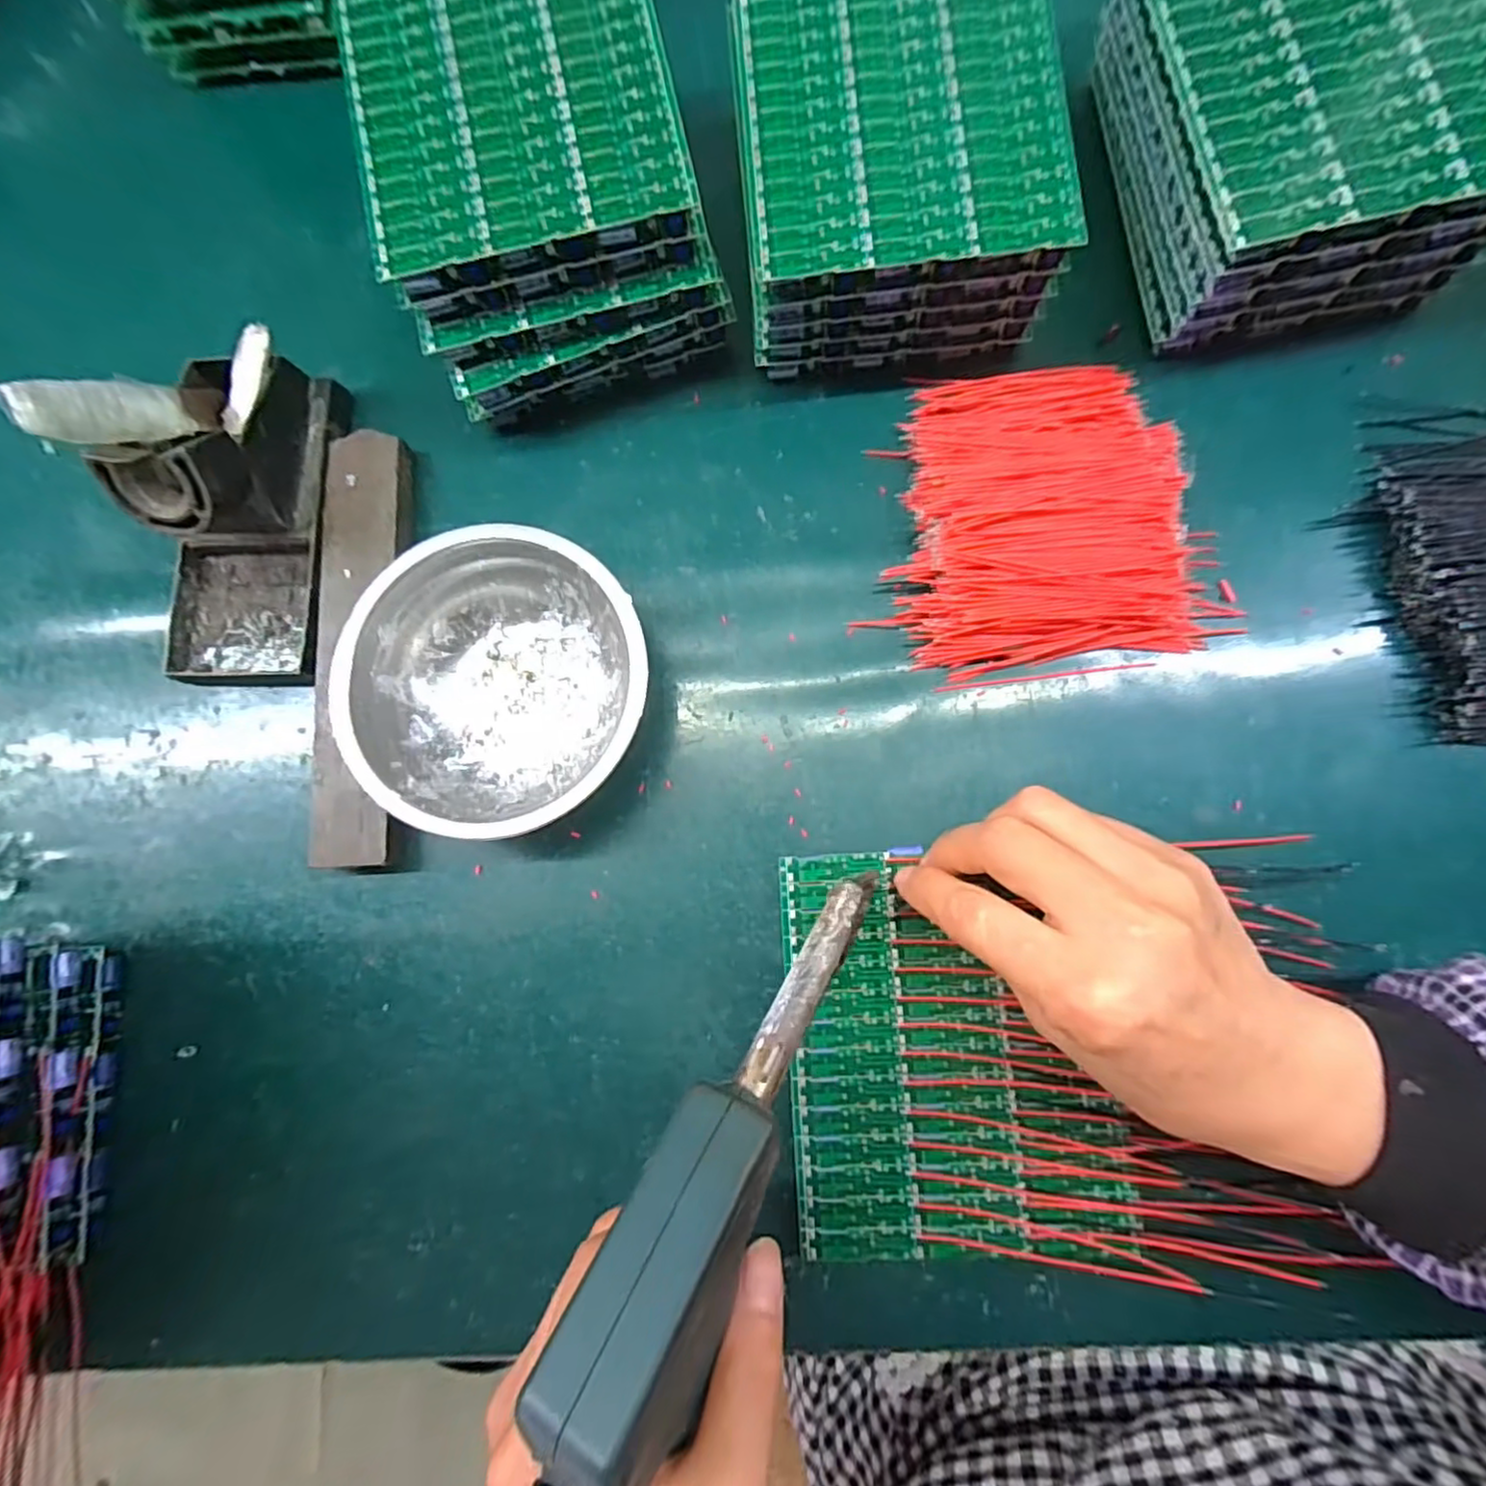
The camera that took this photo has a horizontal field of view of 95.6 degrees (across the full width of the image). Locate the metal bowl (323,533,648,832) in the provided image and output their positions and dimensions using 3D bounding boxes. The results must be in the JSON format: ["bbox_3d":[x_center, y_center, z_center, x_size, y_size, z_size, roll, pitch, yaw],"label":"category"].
[{"bbox_3d":[-0.105,-0.031,0.293,0.129,0.038,0.135,-14,81,2],"label":"metal bowl"}]

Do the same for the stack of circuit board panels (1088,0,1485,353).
[{"bbox_3d":[0.230,-0.260,0.284,0.123,0.065,0.149,-14,81,2],"label":"stack of circuit board panels"}]

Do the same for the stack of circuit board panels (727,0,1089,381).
[{"bbox_3d":[0.064,-0.254,0.296,0.125,0.061,0.145,-4,82,3],"label":"stack of circuit board panels"}]

